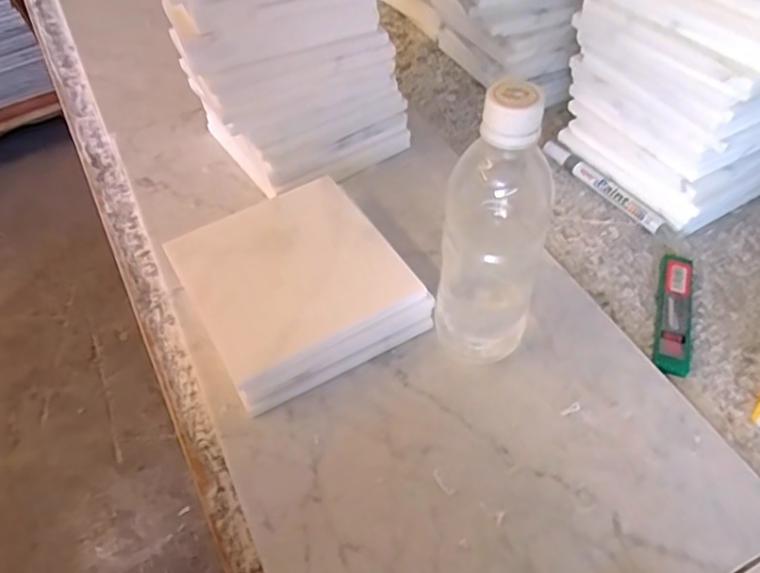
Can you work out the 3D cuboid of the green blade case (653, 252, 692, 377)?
[{"bbox_3d":[0.233,0.019,0.477,0.023,0.011,0.118,15,52,13],"label":"green blade case"}]

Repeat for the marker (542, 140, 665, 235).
[{"bbox_3d":[0.208,-0.096,0.572,0.010,0.016,0.143,-27,55,-20],"label":"marker"}]

